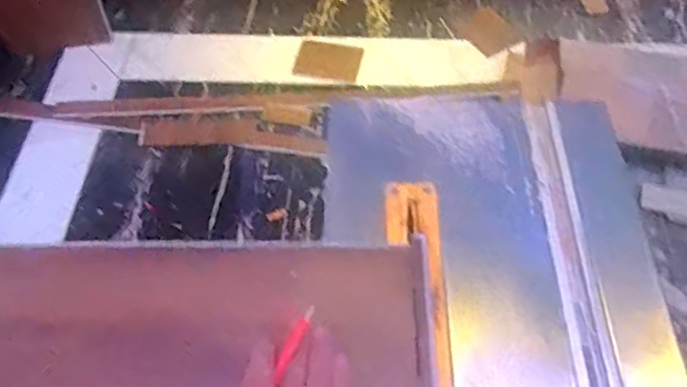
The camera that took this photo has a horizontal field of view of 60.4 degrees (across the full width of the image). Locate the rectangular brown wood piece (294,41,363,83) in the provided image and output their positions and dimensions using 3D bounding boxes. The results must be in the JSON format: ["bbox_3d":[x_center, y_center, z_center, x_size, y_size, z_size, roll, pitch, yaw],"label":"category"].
[{"bbox_3d":[-0.025,-0.235,1.038,0.113,0.006,0.077,13,60,10],"label":"rectangular brown wood piece"}]

